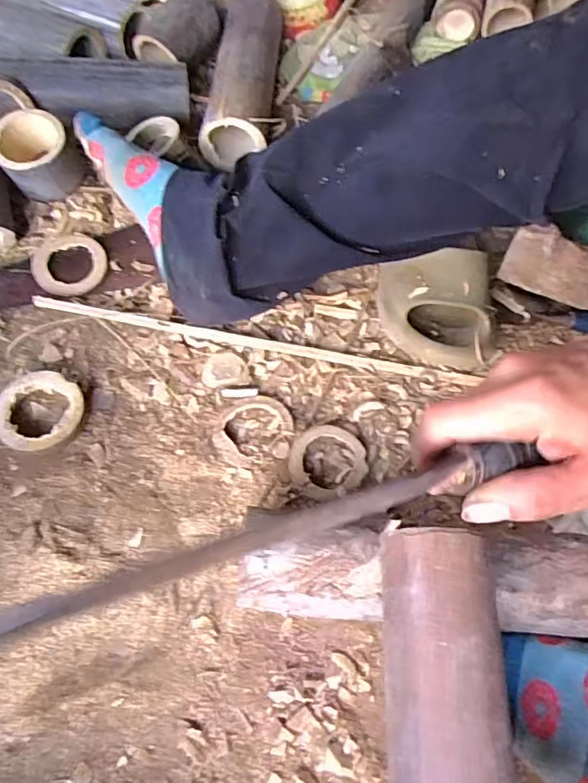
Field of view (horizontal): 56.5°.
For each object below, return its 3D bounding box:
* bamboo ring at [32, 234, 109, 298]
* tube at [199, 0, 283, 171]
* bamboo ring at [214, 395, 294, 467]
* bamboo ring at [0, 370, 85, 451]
[{"bbox_3d":[-0.227,-0.129,0.552,0.072,0.018,0.075,1,63,-2],"label":"bamboo ring"},{"bbox_3d":[-0.061,-0.398,0.671,0.081,0.071,0.287,3,62,-1],"label":"tube"},{"bbox_3d":[-0.036,0.033,0.488,0.069,0.005,0.065,1,63,-2],"label":"bamboo ring"},{"bbox_3d":[-0.220,0.019,0.476,0.074,0.021,0.068,1,63,-2],"label":"bamboo ring"}]

